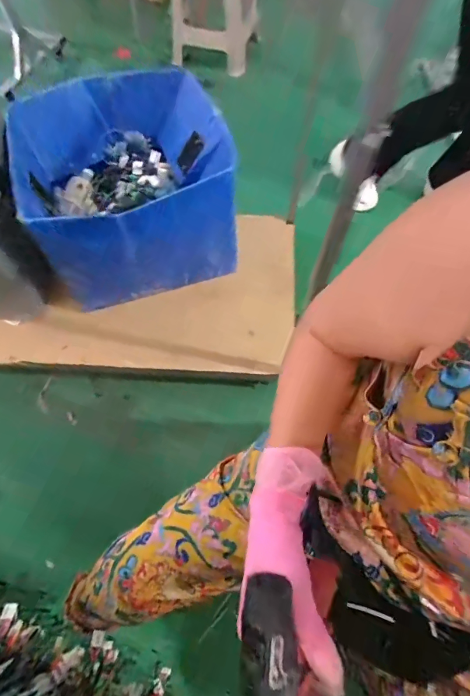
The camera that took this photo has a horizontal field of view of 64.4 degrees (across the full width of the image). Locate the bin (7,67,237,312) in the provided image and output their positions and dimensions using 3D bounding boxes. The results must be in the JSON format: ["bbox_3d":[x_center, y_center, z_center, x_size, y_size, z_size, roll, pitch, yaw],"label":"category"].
[{"bbox_3d":[-0.300,-0.456,1.080,0.496,0.368,0.459,-16,66,-7],"label":"bin"}]

